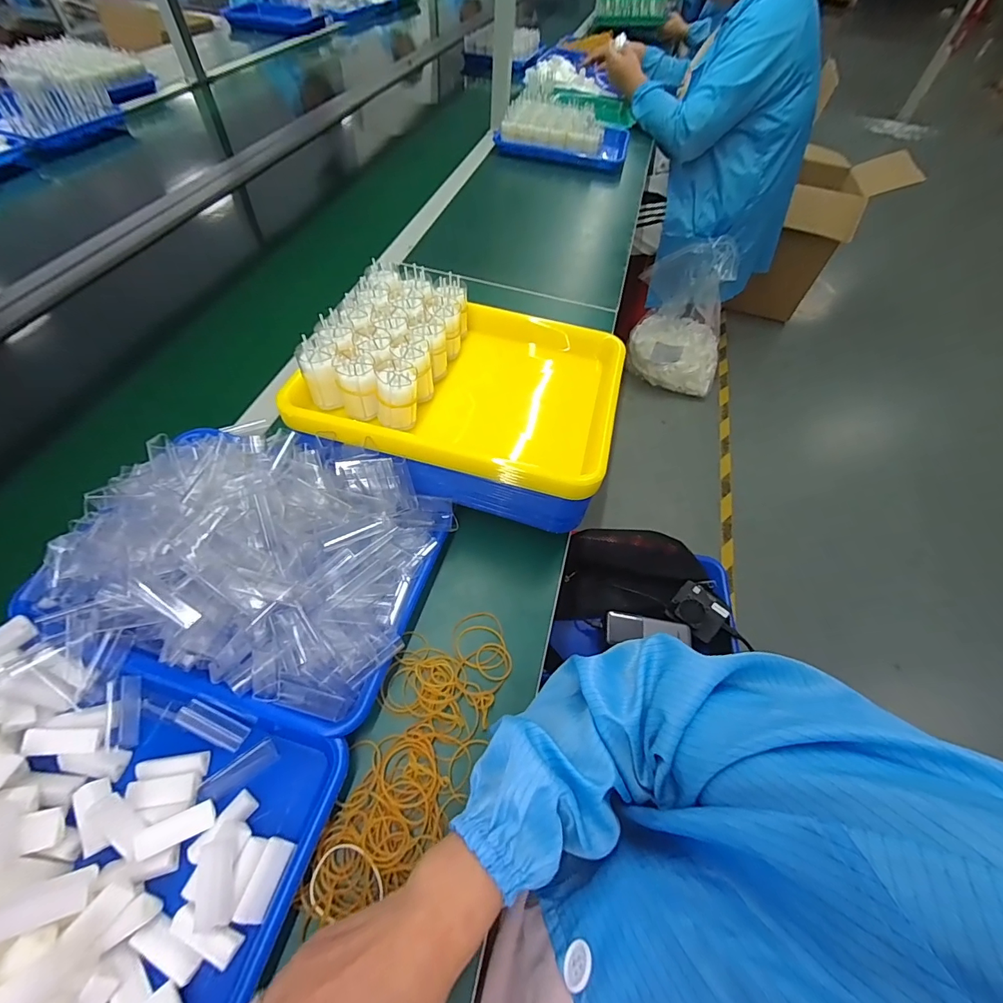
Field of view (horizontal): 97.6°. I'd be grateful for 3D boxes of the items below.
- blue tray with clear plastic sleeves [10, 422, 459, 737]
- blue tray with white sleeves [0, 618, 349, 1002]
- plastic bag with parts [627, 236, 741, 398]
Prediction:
[{"bbox_3d":[-0.227,0.047,0.403,0.315,0.098,0.235,13,56,5],"label":"blue tray with clear plastic sleeves"},{"bbox_3d":[-0.296,0.235,0.280,0.313,0.077,0.250,15,56,6],"label":"blue tray with white sleeves"},{"bbox_3d":[0.659,-0.646,1.579,0.359,0.476,0.218,19,56,8],"label":"plastic bag with parts"}]

